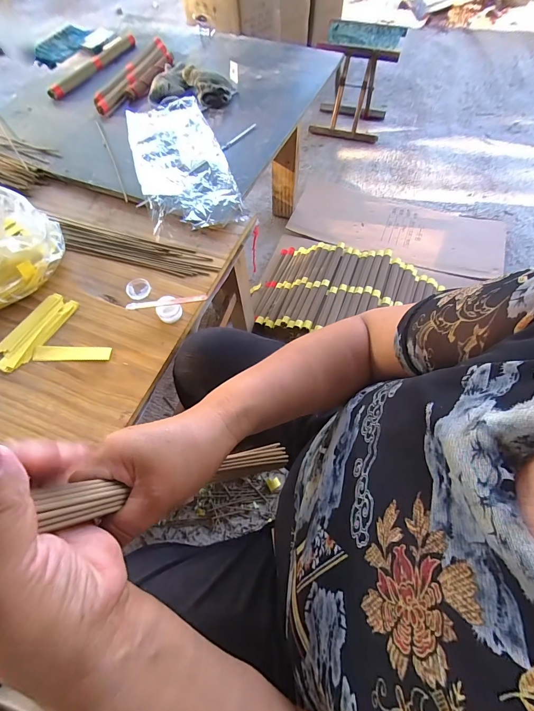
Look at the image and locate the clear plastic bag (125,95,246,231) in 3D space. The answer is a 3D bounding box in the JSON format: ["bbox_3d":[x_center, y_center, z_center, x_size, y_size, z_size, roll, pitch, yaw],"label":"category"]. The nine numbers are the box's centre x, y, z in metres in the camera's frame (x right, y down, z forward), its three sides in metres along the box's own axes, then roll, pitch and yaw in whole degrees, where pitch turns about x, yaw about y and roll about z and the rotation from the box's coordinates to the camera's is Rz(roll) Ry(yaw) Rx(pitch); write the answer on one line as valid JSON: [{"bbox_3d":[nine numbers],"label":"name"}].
[{"bbox_3d":[-0.177,-0.399,0.648,0.169,0.037,0.388,-17,66,-7],"label":"clear plastic bag"}]

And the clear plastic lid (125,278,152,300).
[{"bbox_3d":[-0.212,-0.111,0.522,0.039,0.008,0.039,0,65,1],"label":"clear plastic lid"}]

